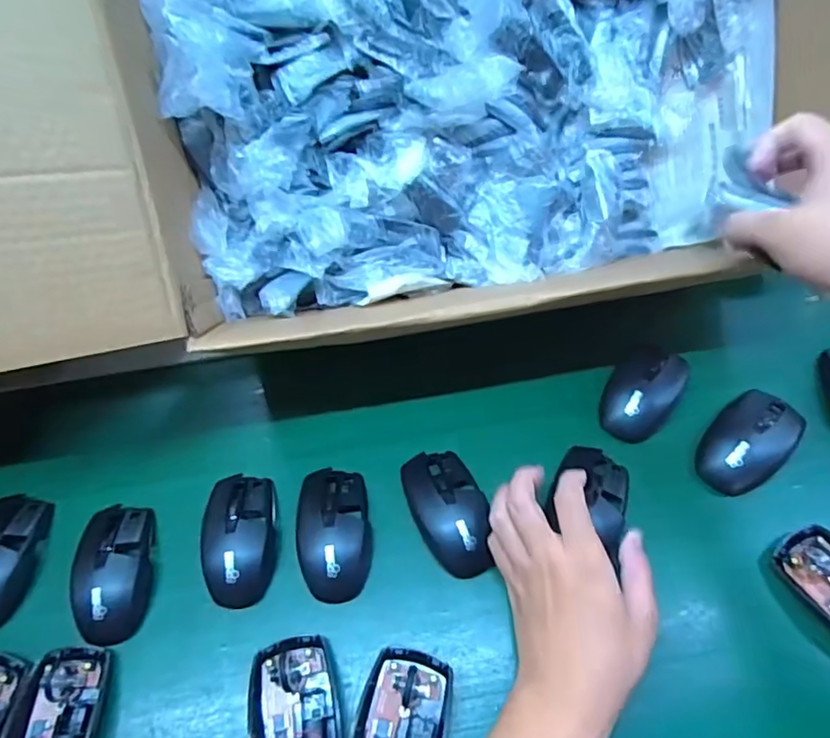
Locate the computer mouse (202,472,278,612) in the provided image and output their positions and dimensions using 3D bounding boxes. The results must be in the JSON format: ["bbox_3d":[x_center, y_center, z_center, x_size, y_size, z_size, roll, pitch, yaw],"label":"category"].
[{"bbox_3d":[-0.140,0.132,0.444,0.054,0.032,0.101,-9,57,-2],"label":"computer mouse"}]

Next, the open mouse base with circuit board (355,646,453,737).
[{"bbox_3d":[-0.010,0.241,0.365,0.057,0.025,0.104,10,58,10],"label":"open mouse base with circuit board"}]

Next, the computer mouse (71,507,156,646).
[{"bbox_3d":[-0.234,0.156,0.435,0.052,0.033,0.100,-8,57,-1],"label":"computer mouse"}]

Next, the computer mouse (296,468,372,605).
[{"bbox_3d":[-0.064,0.126,0.444,0.056,0.031,0.103,-11,57,-3],"label":"computer mouse"}]

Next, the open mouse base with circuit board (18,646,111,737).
[{"bbox_3d":[-0.243,0.247,0.381,0.052,0.023,0.104,-5,57,1],"label":"open mouse base with circuit board"}]

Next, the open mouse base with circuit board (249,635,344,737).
[{"bbox_3d":[-0.079,0.236,0.373,0.057,0.024,0.104,-15,57,-6],"label":"open mouse base with circuit board"}]

